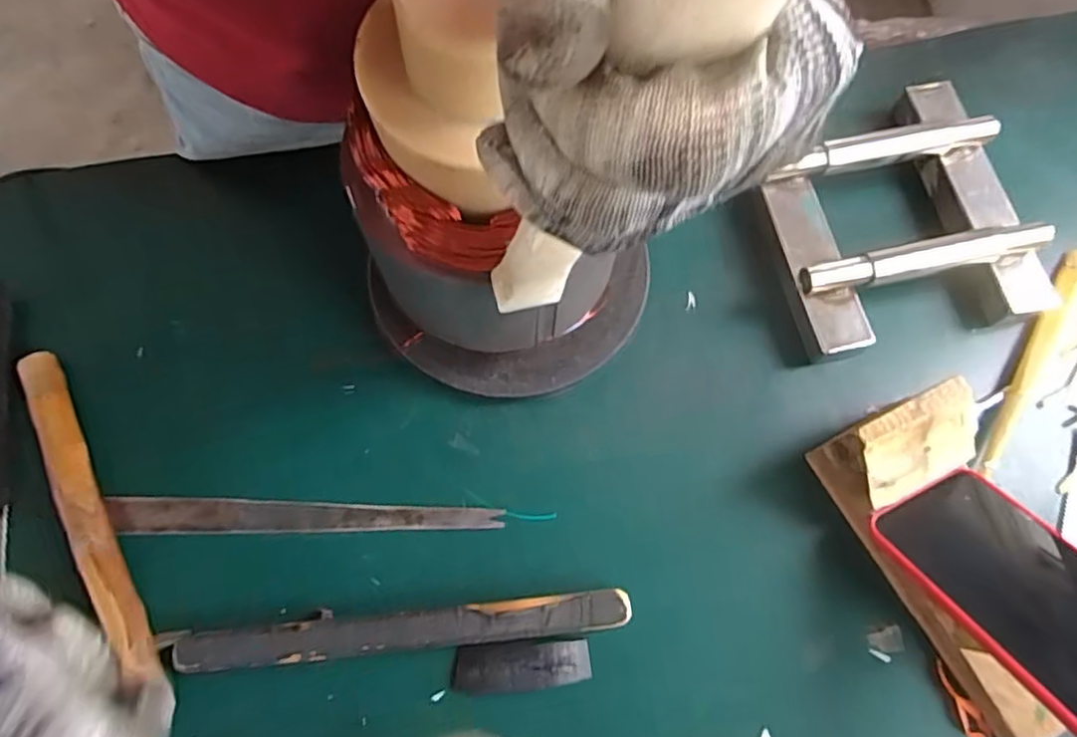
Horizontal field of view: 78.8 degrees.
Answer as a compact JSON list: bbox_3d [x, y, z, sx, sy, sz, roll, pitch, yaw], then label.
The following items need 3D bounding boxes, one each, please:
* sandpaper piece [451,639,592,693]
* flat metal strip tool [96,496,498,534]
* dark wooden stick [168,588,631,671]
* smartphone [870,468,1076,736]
[{"bbox_3d":[-0.010,0.179,0.396,0.082,0.008,0.026,-2,72,-3],"label":"sandpaper piece"},{"bbox_3d":[-0.149,0.093,0.421,0.242,0.008,0.022,0,72,-2],"label":"flat metal strip tool"},{"bbox_3d":[-0.077,0.157,0.395,0.259,0.019,0.025,-4,72,-3],"label":"dark wooden stick"},{"bbox_3d":[0.271,0.124,0.353,0.084,0.012,0.163,-23,38,-11],"label":"smartphone"}]

